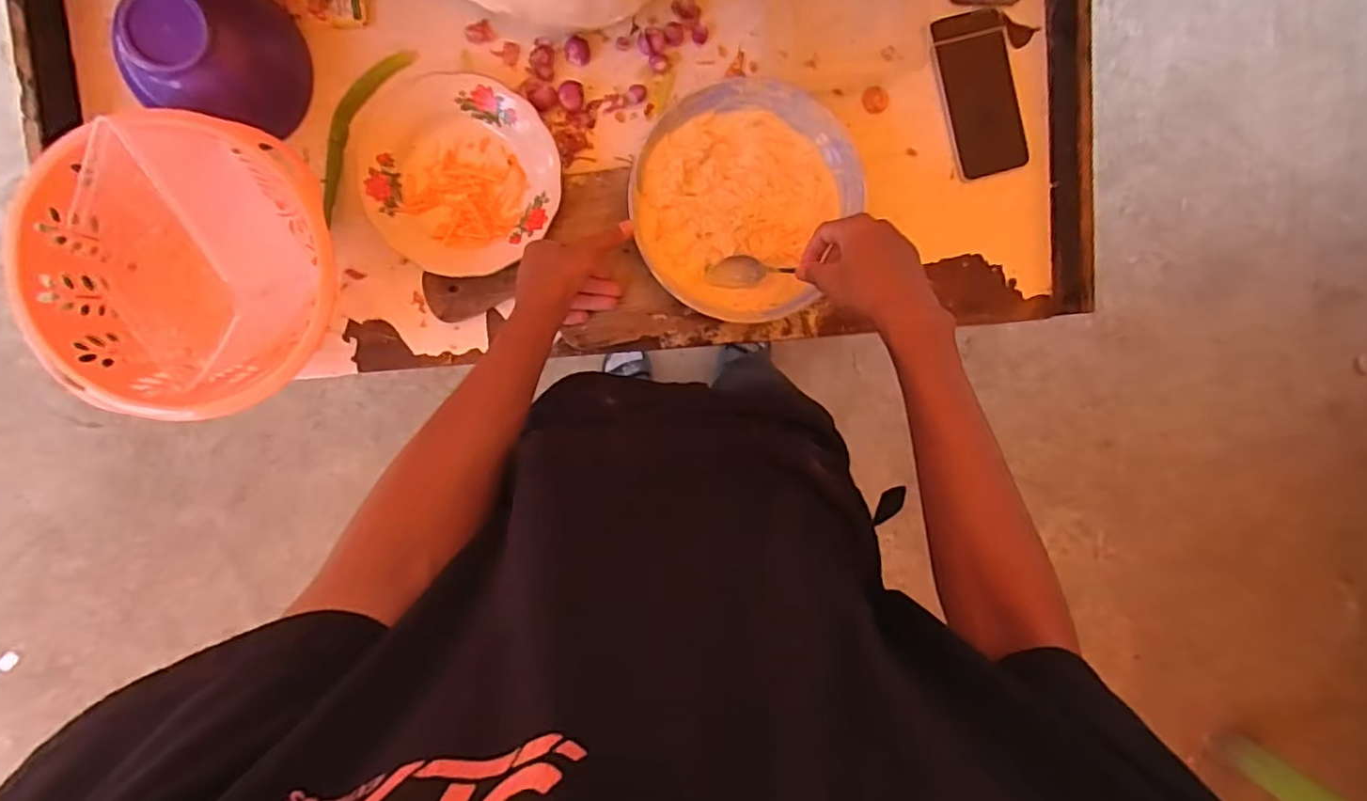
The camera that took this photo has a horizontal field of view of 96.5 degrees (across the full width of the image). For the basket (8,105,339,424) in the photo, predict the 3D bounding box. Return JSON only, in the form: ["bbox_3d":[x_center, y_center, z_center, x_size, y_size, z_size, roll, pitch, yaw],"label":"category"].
[{"bbox_3d":[-0.432,-0.123,0.552,0.247,0.121,0.232,0,95,-6],"label":"basket"}]

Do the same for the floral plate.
[{"bbox_3d":[-0.220,-0.227,0.593,0.175,0.034,0.199,-34,95,-3],"label":"floral plate"}]

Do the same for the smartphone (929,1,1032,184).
[{"bbox_3d":[0.313,-0.320,0.637,0.082,0.013,0.161,-18,94,-4],"label":"smartphone"}]

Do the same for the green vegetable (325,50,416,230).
[{"bbox_3d":[-0.319,-0.262,0.587,0.042,0.014,0.178,29,90,-6],"label":"green vegetable"}]

